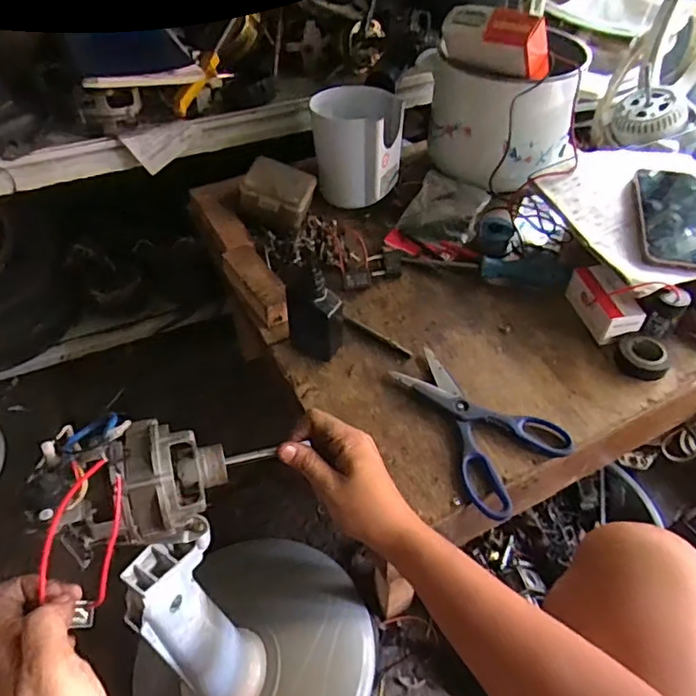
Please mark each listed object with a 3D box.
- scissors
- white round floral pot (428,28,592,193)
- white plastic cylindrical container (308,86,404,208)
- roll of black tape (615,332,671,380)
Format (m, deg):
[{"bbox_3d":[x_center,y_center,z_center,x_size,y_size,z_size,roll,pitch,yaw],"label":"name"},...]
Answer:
[{"bbox_3d":[0.119,0.075,0.567,0.122,0.014,0.186,-33,56,-27],"label":"scissors"},{"bbox_3d":[0.241,-0.345,0.800,0.171,0.159,0.235,-32,55,-27],"label":"white round floral pot"},{"bbox_3d":[0.012,-0.285,0.784,0.127,0.126,0.097,4,48,2],"label":"white plastic cylindrical container"},{"bbox_3d":[0.331,0.010,0.617,0.056,0.027,0.047,37,57,28],"label":"roll of black tape"}]

